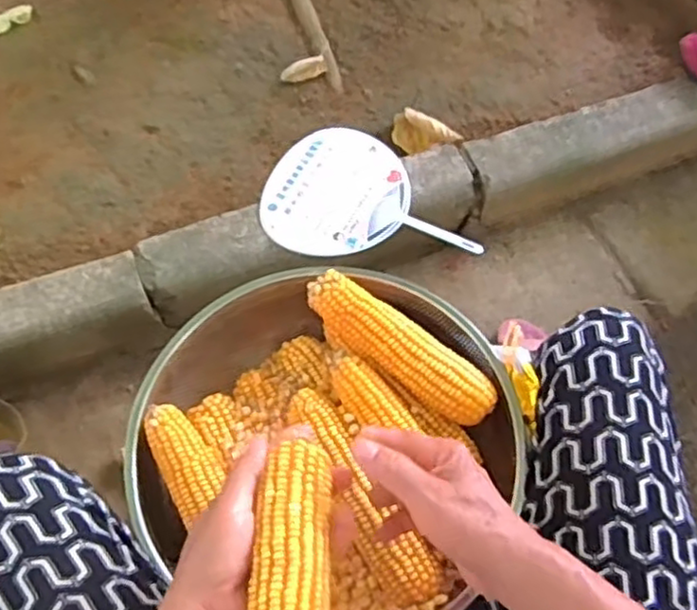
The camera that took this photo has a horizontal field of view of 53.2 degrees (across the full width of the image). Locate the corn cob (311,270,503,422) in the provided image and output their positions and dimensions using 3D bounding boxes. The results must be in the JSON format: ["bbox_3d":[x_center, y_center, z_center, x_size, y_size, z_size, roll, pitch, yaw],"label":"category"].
[{"bbox_3d":[0.041,0.036,0.577,0.174,0.045,0.044,32,66,17],"label":"corn cob"}]

